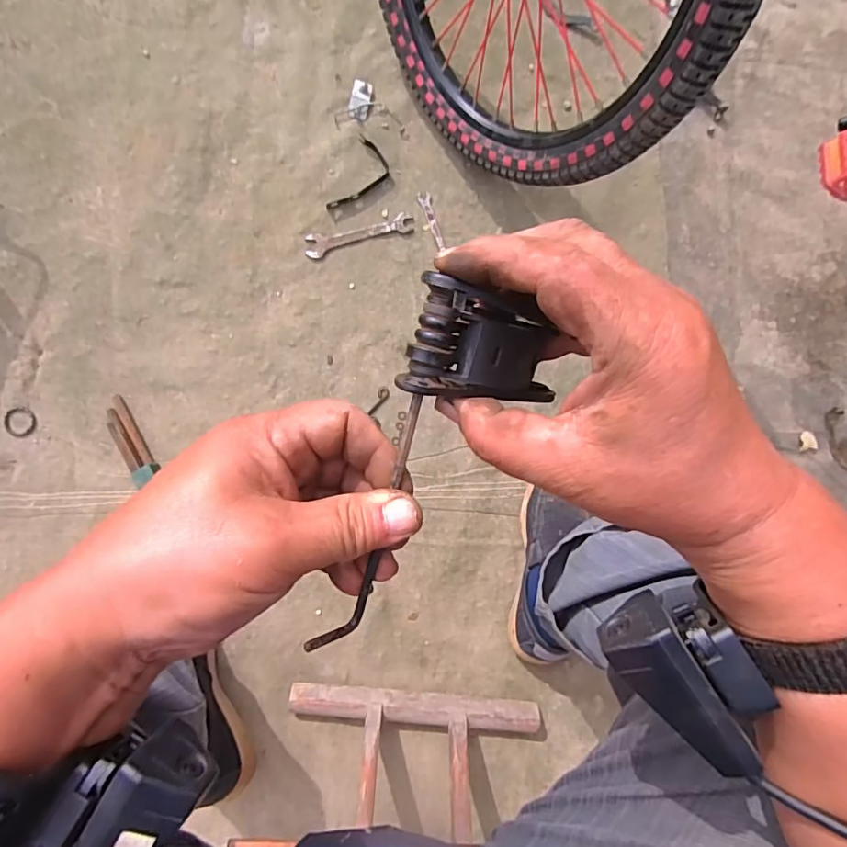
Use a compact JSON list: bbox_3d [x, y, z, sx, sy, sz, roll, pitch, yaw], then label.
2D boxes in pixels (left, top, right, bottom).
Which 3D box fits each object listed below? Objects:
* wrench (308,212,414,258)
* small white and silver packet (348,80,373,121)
[{"bbox_3d":[-0.086,-0.259,0.728,0.150,0.011,0.034,-16,89,-8],"label":"wrench"},{"bbox_3d":[-0.086,-0.447,0.736,0.026,0.005,0.054,12,85,-7],"label":"small white and silver packet"}]

